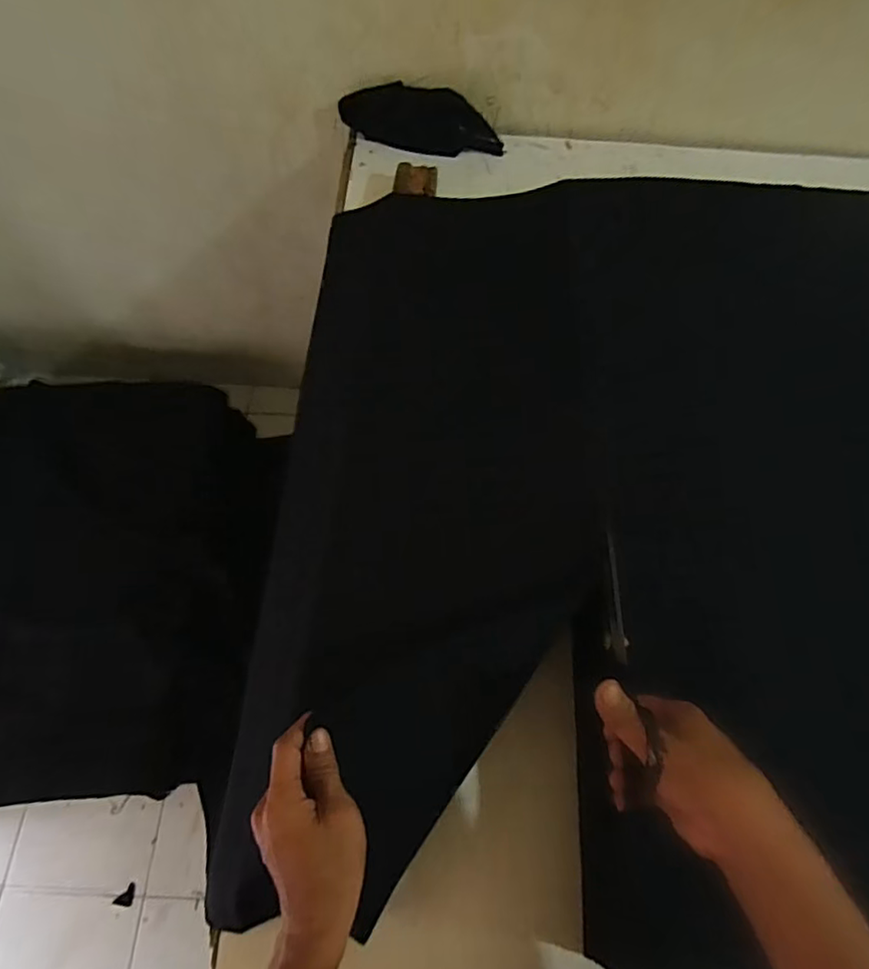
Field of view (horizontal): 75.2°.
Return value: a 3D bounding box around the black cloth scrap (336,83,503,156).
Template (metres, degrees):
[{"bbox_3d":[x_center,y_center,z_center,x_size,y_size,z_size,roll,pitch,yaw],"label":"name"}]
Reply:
[{"bbox_3d":[-0.021,-0.617,0.955,0.281,0.083,0.071,10,65,3],"label":"black cloth scrap"}]

